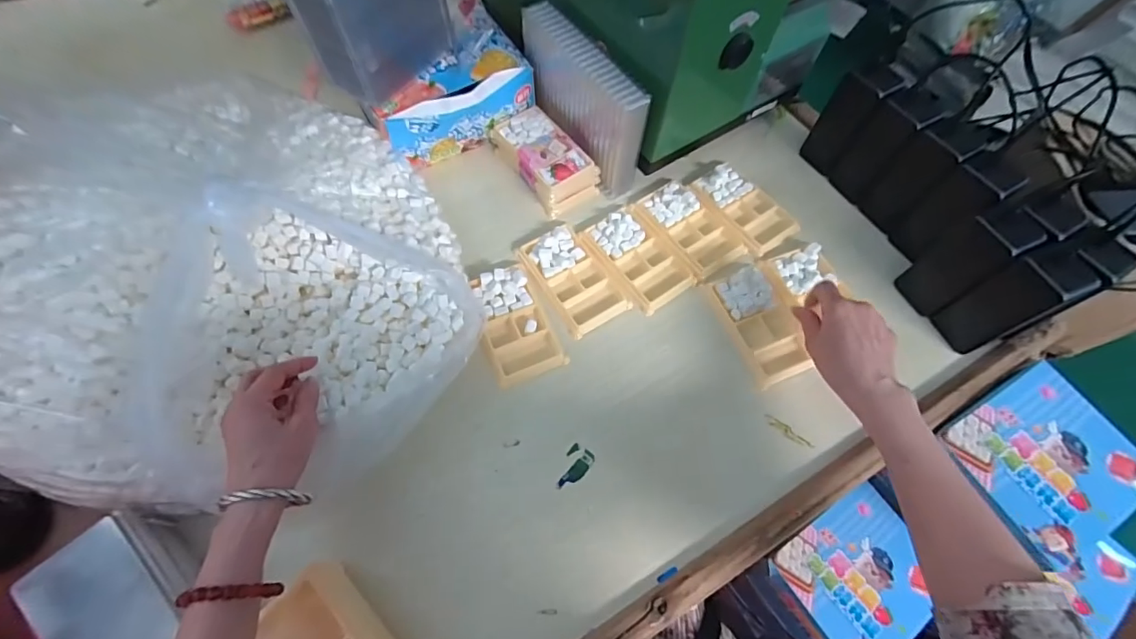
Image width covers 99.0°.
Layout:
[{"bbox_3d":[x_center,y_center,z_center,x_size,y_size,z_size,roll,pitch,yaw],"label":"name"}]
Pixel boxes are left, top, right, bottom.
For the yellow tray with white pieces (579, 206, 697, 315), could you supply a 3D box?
[{"bbox_3d":[0.083,-0.074,0.578,0.076,0.015,0.132,-33,70,-18],"label":"yellow tray with white pieces"}]

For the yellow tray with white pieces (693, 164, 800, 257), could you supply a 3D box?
[{"bbox_3d":[0.226,-0.143,0.619,0.069,0.020,0.129,-30,69,-17],"label":"yellow tray with white pieces"}]

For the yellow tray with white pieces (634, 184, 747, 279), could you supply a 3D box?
[{"bbox_3d":[0.152,-0.115,0.604,0.078,0.019,0.133,-34,70,-18],"label":"yellow tray with white pieces"}]

